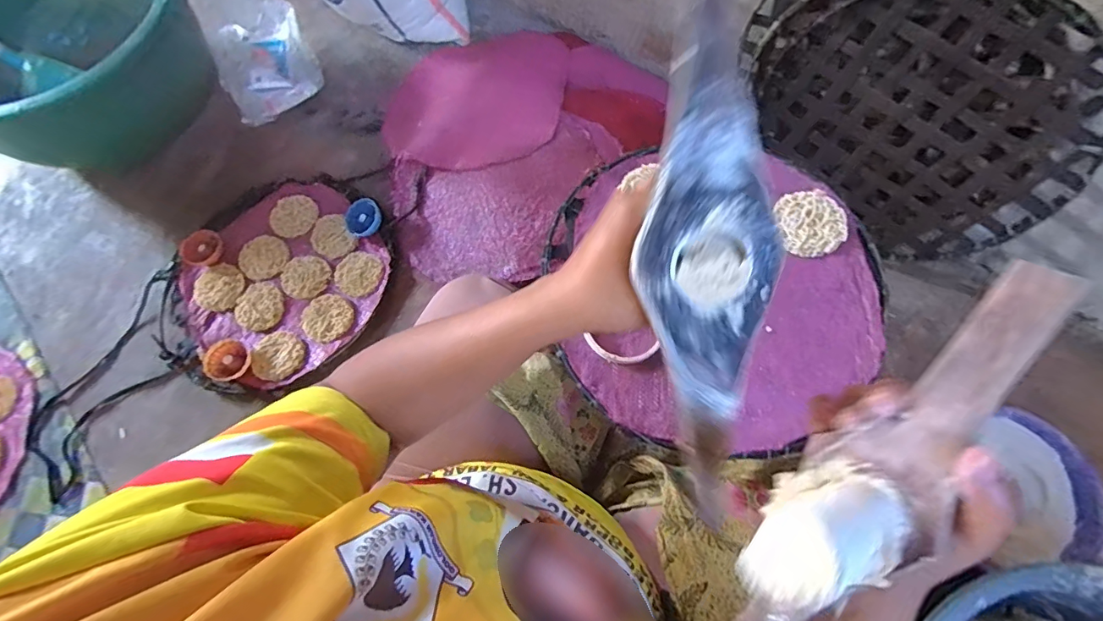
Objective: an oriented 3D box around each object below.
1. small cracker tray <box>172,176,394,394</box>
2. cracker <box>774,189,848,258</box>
[{"bbox_3d":[-0.431,-0.049,0.761,0.325,0.043,0.361,34,74,14],"label":"small cracker tray"},{"bbox_3d":[0.288,-0.098,0.527,0.070,0.014,0.079,-6,69,0],"label":"cracker"}]

